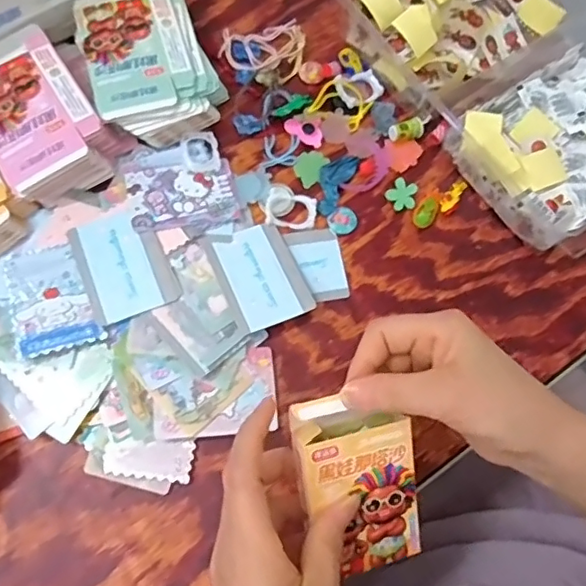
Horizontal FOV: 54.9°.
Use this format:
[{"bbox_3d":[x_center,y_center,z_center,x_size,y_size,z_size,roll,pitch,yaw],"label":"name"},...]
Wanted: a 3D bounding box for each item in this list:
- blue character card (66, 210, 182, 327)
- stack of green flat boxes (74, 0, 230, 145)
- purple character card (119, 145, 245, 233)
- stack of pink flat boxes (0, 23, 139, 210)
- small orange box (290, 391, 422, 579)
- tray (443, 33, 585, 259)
[{"bbox_3d":[-0.132,-0.023,0.439,0.062,0.004,0.087,-23,72,-14],"label":"blue character card"},{"bbox_3d":[-0.127,-0.208,0.501,0.107,0.038,0.159,-20,73,-8],"label":"stack of green flat boxes"},{"bbox_3d":[-0.094,-0.090,0.475,0.088,0.007,0.082,-12,68,-14],"label":"purple character card"},{"bbox_3d":[-0.211,-0.151,0.473,0.101,0.036,0.150,-33,75,-12],"label":"stack of pink flat boxes"},{"bbox_3d":[0.039,0.110,0.329,0.066,0.015,0.108,-13,99,-14],"label":"small orange box"},{"bbox_3d":[0.259,-0.141,0.484,0.228,0.049,0.155,-34,75,-12],"label":"tray"}]

